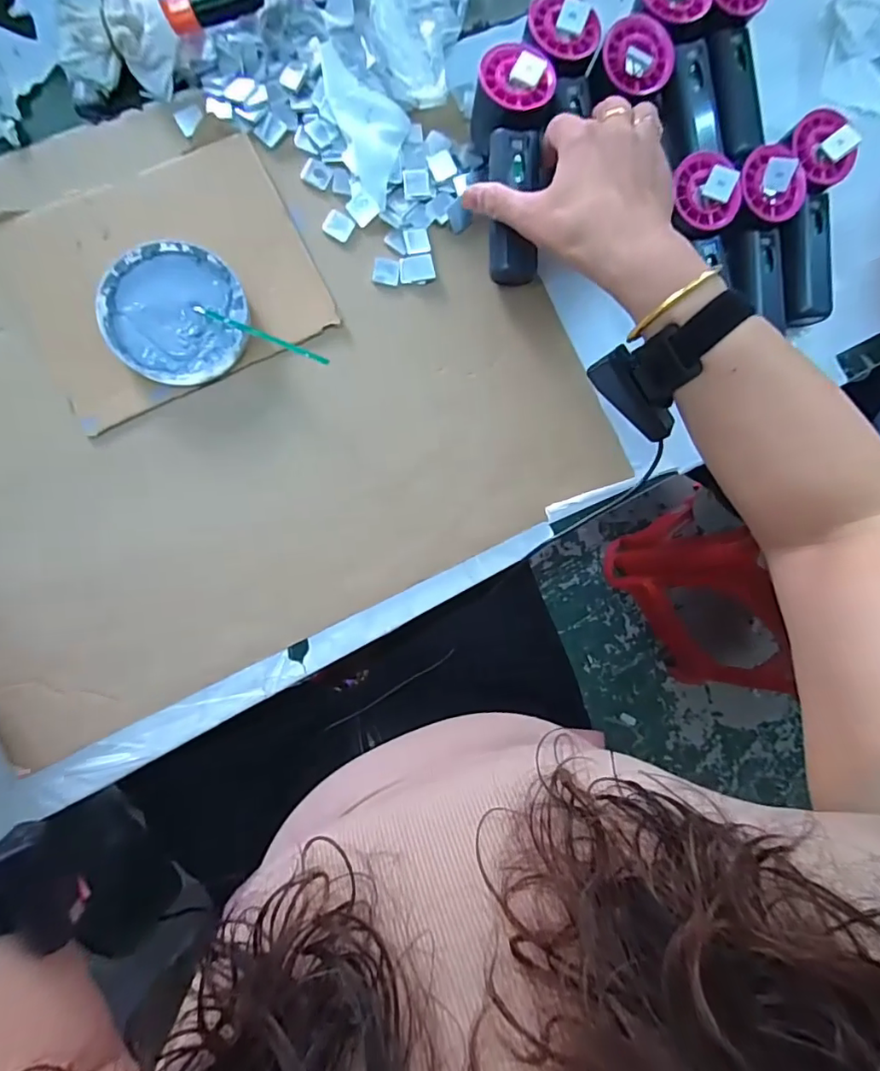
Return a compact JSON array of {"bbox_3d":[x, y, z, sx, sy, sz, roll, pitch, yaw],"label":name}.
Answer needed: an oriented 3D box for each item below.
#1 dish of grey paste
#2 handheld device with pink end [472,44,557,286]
[{"bbox_3d":[-0.193,-0.162,0.384,0.105,0.016,0.097,1,86,-7],"label":"dish of grey paste"},{"bbox_3d":[0.058,-0.283,0.409,0.054,0.045,0.161,-4,99,-8],"label":"handheld device with pink end"}]

